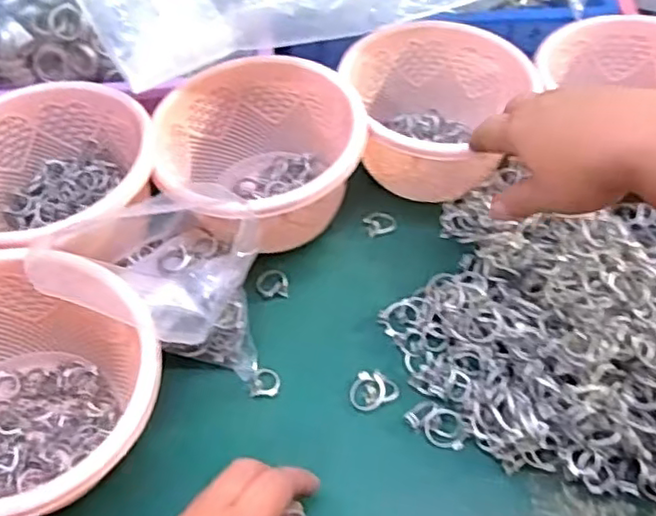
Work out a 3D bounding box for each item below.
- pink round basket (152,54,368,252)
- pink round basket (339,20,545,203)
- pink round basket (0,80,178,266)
[{"bbox_3d":[-0.047,-0.074,0.472,0.141,0.092,0.140,1,54,-2],"label":"pink round basket"},{"bbox_3d":[0.081,-0.116,0.509,0.134,0.076,0.128,1,54,-2],"label":"pink round basket"},{"bbox_3d":[-0.189,-0.052,0.443,0.142,0.072,0.141,1,54,-2],"label":"pink round basket"}]

